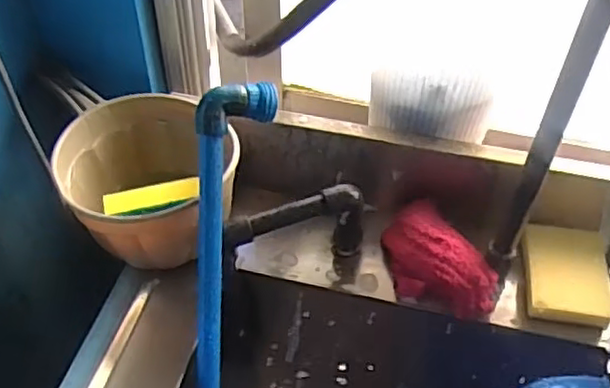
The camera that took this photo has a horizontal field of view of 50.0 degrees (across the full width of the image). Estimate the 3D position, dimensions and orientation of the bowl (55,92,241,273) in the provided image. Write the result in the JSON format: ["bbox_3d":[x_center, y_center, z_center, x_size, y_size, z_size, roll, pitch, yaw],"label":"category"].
[{"bbox_3d":[-0.161,-0.015,0.659,0.151,0.105,0.155,1,47,-1],"label":"bowl"}]

